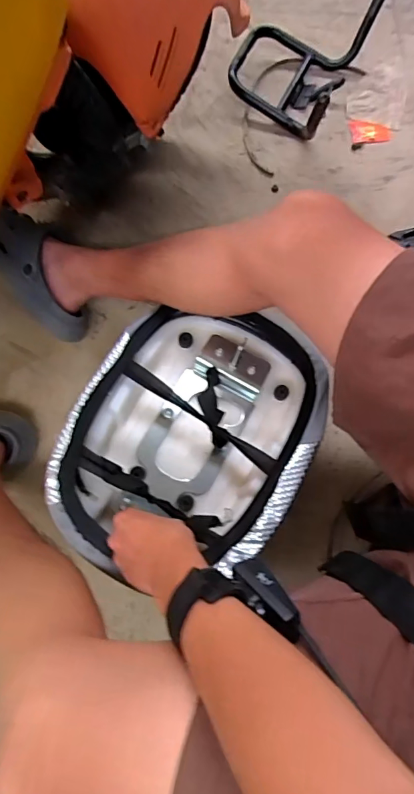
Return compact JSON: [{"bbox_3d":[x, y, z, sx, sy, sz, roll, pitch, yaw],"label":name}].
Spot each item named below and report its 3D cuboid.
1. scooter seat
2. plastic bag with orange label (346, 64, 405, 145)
[{"bbox_3d":[-0.011,0.040,0.547,0.266,0.083,0.346,24,75,8],"label":"scooter seat"},{"bbox_3d":[0.315,-0.547,0.836,0.098,0.008,0.193,16,74,6],"label":"plastic bag with orange label"}]

